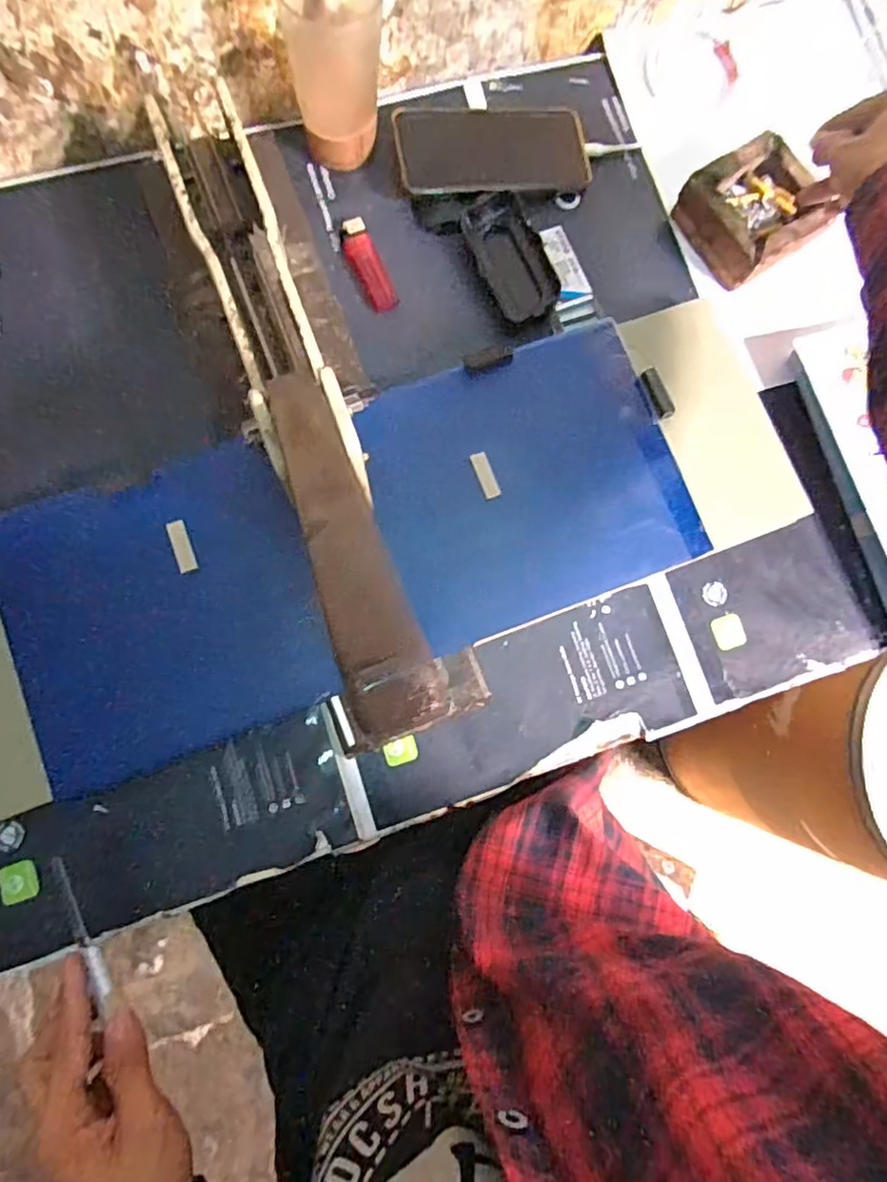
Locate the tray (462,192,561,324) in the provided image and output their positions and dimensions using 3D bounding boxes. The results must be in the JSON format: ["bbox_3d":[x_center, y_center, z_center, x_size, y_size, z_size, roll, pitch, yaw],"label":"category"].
[{"bbox_3d":[0.056,-0.285,0.494,0.053,0.016,0.114,-21,83,-8],"label":"tray"}]

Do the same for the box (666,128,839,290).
[{"bbox_3d":[0.269,-0.329,0.507,0.099,0.039,0.099,-30,85,-9],"label":"box"}]

